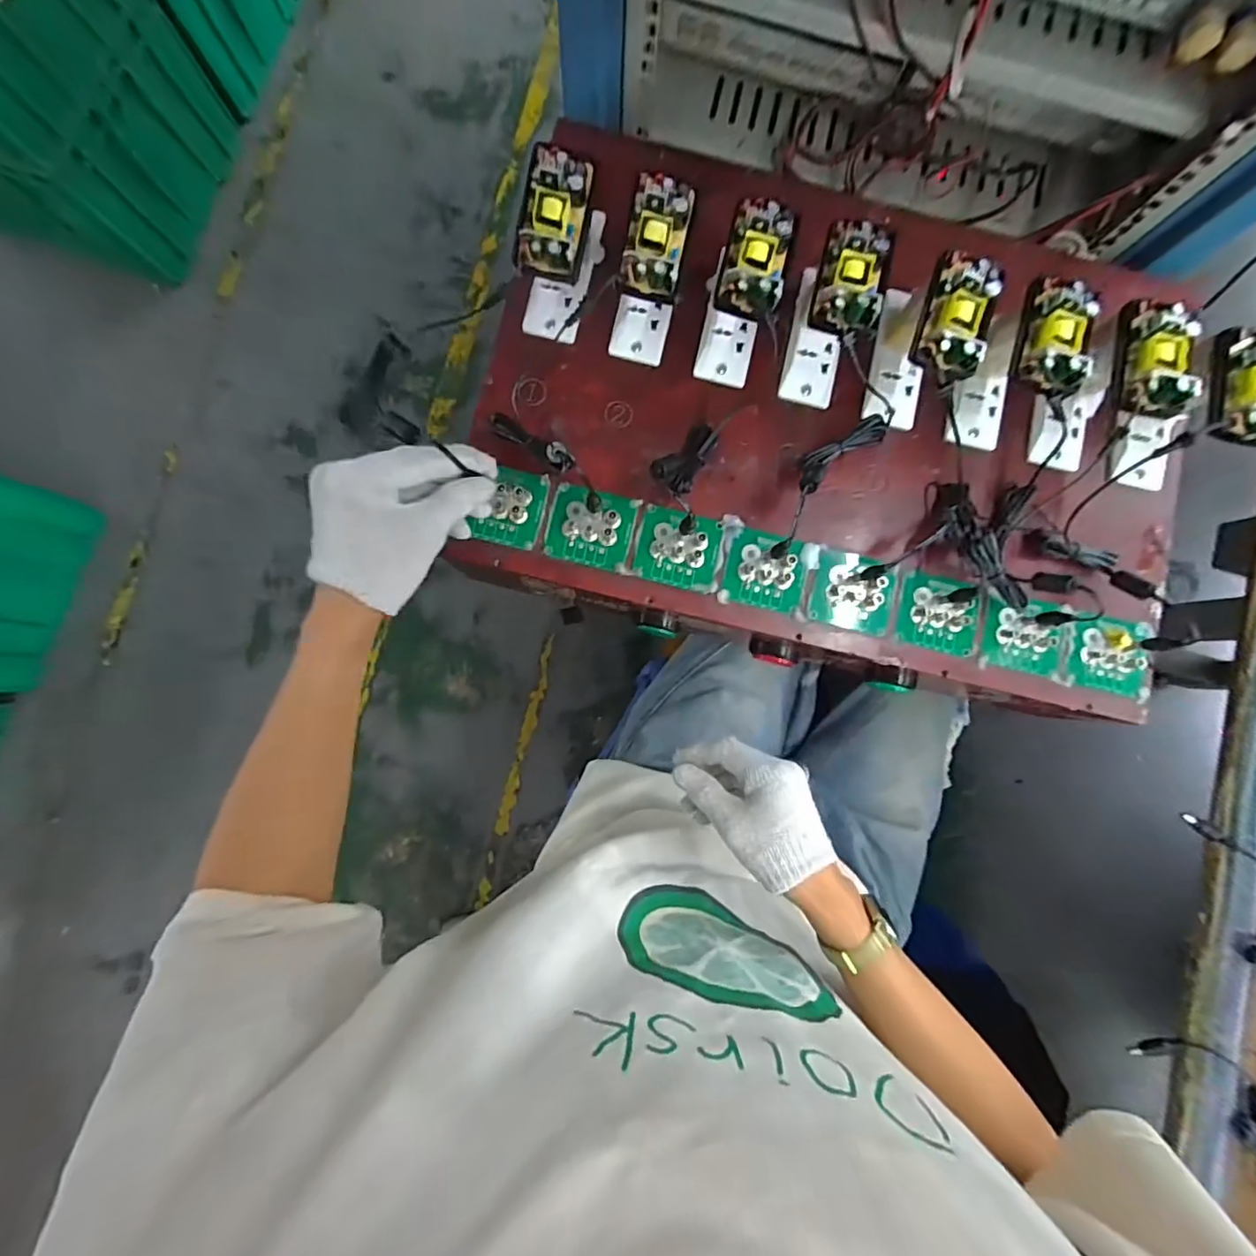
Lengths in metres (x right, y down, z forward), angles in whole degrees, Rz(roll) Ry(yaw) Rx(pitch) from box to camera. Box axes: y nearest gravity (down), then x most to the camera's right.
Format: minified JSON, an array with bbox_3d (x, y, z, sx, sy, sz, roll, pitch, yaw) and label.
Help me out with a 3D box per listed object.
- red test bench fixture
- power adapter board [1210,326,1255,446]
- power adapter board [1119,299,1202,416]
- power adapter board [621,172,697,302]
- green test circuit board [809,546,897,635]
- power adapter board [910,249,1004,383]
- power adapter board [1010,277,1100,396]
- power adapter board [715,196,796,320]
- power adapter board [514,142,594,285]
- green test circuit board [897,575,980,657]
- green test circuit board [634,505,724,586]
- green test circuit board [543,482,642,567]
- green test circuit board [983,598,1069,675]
[{"bbox_3d":[0.192,-0.178,0.452,0.610,0.128,0.405,13,85,-1],"label":"red test bench fixture"},{"bbox_3d":[0.454,-0.178,0.409,0.047,0.033,0.084,9,85,-1],"label":"power adapter board"},{"bbox_3d":[0.381,-0.197,0.401,0.039,0.026,0.084,8,85,-1],"label":"power adapter board"},{"bbox_3d":[0.021,-0.277,0.395,0.041,0.025,0.074,12,85,-1],"label":"power adapter board"},{"bbox_3d":[0.188,-0.032,0.464,0.068,0.021,0.064,11,85,-1],"label":"green test circuit board"},{"bbox_3d":[0.238,-0.224,0.402,0.048,0.025,0.090,15,85,-1],"label":"power adapter board"},{"bbox_3d":[0.310,-0.212,0.404,0.042,0.026,0.084,14,85,-1],"label":"power adapter board"},{"bbox_3d":[0.091,-0.261,0.395,0.043,0.020,0.083,13,85,-1],"label":"power adapter board"},{"bbox_3d":[-0.051,-0.290,0.392,0.045,0.025,0.080,9,105,-7],"label":"power adapter board"},{"bbox_3d":[0.259,-0.011,0.466,0.063,0.015,0.058,9,85,-1],"label":"green test circuit board"},{"bbox_3d":[0.042,-0.067,0.459,0.066,0.015,0.059,10,85,-1],"label":"green test circuit board"},{"bbox_3d":[-0.029,-0.084,0.458,0.069,0.007,0.057,11,85,-1],"label":"green test circuit board"},{"bbox_3d":[0.333,0.006,0.468,0.071,0.012,0.057,10,85,-1],"label":"green test circuit board"}]

